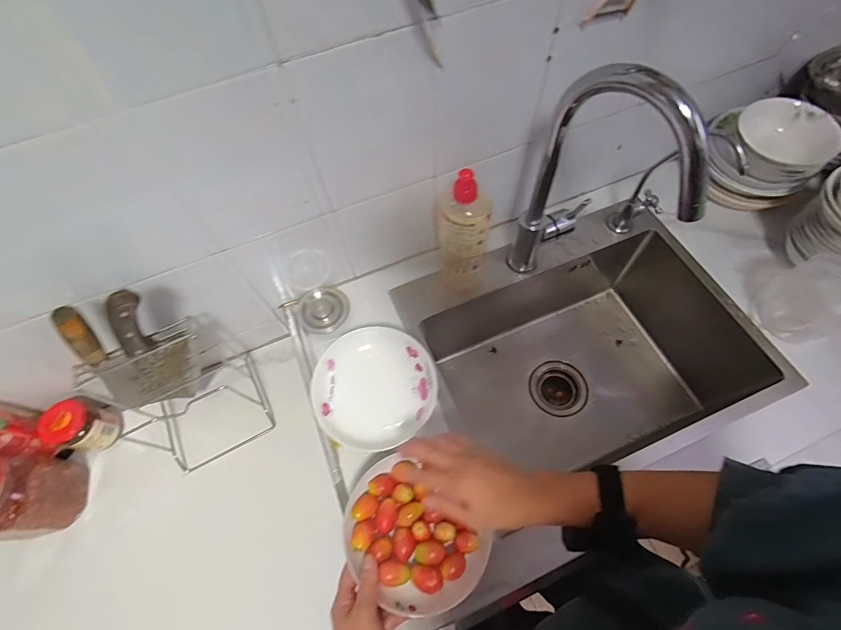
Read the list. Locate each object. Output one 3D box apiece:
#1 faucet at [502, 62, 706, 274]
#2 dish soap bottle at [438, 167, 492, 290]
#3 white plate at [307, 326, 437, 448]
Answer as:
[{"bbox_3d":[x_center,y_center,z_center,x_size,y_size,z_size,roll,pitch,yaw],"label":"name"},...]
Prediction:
[{"bbox_3d":[0.226,-0.133,0.524,0.083,0.363,0.196,-29,68,-14],"label":"faucet"},{"bbox_3d":[0.065,-0.116,0.591,0.080,0.220,0.067,6,65,2],"label":"dish soap bottle"},{"bbox_3d":[-0.065,0.104,0.583,0.168,0.043,0.169,0,64,-1],"label":"white plate"}]

